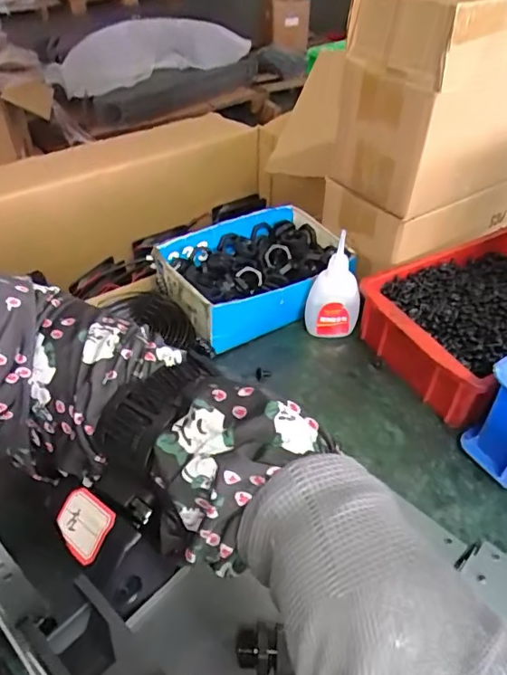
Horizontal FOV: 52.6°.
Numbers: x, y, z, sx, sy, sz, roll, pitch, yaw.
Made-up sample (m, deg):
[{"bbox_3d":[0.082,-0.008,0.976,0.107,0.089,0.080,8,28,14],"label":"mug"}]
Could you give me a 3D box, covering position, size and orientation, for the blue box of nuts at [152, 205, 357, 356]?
[{"bbox_3d":[-0.001,-0.060,0.475,0.170,0.052,0.133,-23,50,-23],"label":"blue box of nuts"}]

